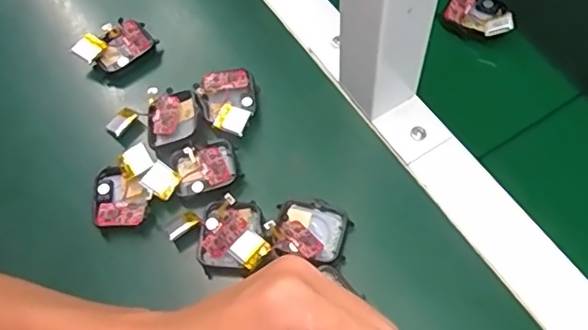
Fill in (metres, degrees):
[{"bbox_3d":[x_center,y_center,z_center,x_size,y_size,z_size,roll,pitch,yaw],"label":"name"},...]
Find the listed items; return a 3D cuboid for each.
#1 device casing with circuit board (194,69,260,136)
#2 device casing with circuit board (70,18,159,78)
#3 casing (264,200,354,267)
[{"bbox_3d":[-0.044,-0.044,0.392,0.041,0.011,0.051,-18,63,-7],"label":"device casing with circuit board"},{"bbox_3d":[-0.133,-0.087,0.426,0.052,0.022,0.034,-38,67,-16],"label":"device casing with circuit board"},{"bbox_3d":[0.010,0.041,0.351,0.048,0.014,0.038,16,64,11],"label":"casing"}]

